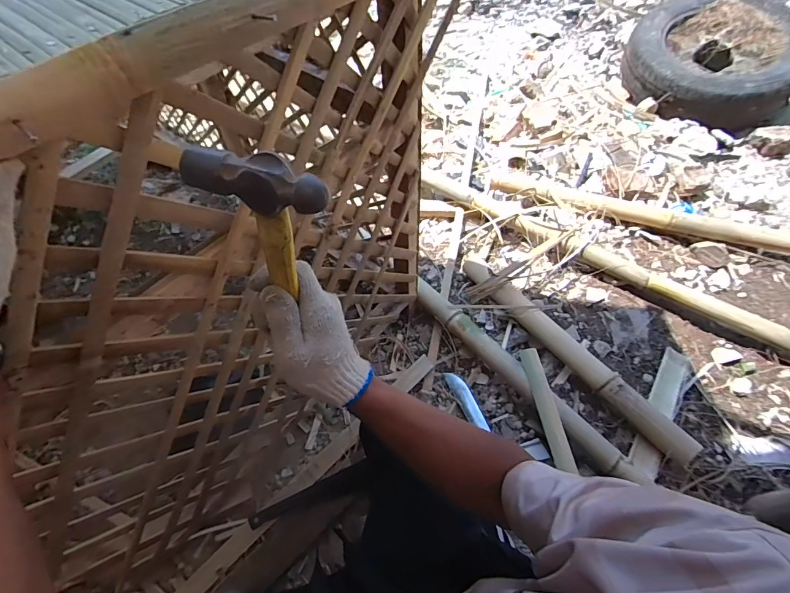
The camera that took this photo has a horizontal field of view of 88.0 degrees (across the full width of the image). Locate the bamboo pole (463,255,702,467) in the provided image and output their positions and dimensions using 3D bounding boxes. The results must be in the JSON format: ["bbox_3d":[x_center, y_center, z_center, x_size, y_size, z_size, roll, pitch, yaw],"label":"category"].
[{"bbox_3d":[0.394,0.108,0.954,0.078,0.063,0.647,-34,63,-20],"label":"bamboo pole"}]

